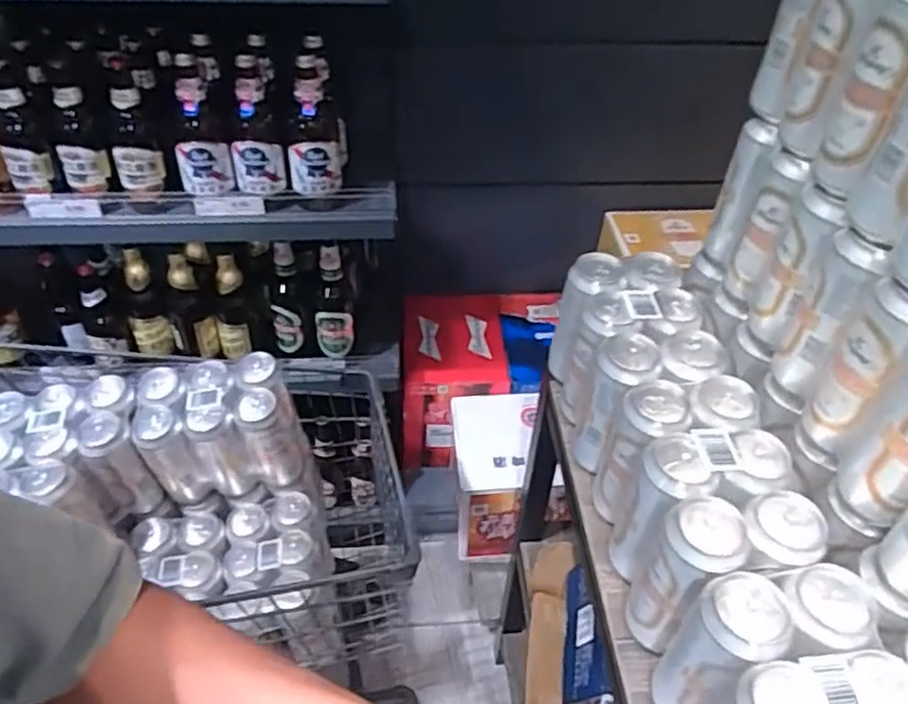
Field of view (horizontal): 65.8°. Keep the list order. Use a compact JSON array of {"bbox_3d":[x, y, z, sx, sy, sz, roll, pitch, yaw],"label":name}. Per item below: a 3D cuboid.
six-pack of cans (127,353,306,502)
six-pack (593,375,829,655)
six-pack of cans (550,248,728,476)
[{"bbox_3d":[-0.333,0.114,1.007,0.219,0.178,0.129,-6,43,-11],"label":"six-pack of cans"},{"bbox_3d":[0.222,0.147,0.649,0.129,0.155,0.193,-1,43,-6],"label":"six-pack"},{"bbox_3d":[0.197,0.024,0.771,0.135,0.158,0.224,-3,43,-8],"label":"six-pack of cans"}]

